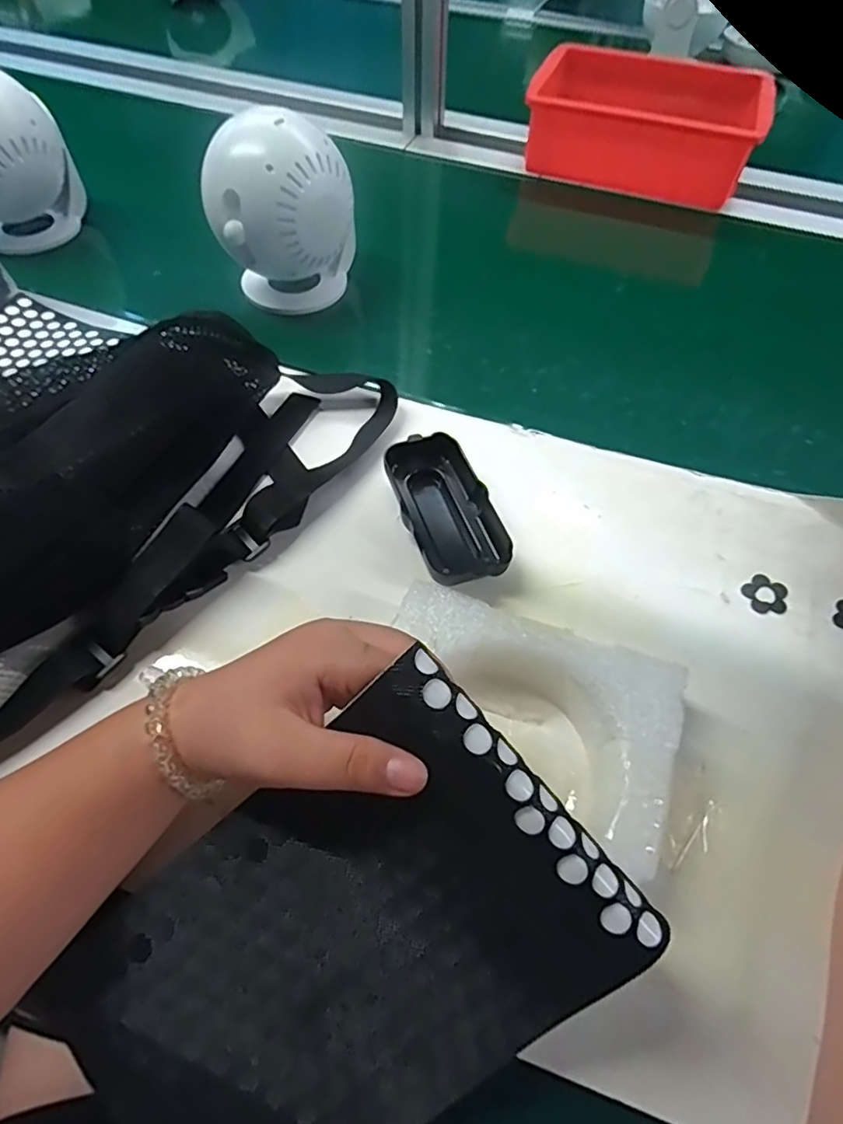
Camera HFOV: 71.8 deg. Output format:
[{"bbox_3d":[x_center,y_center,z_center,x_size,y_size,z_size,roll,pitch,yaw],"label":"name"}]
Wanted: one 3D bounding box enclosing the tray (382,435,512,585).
[{"bbox_3d":[0.017,-0.034,0.369,0.050,0.024,0.106,-17,59,-12],"label":"tray"}]

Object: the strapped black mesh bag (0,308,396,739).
[{"bbox_3d":[-0.165,-0.057,0.348,0.153,0.081,0.336,37,64,21],"label":"strapped black mesh bag"}]

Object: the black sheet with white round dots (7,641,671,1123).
[{"bbox_3d":[-0.037,0.154,0.226,0.220,0.021,0.133,-42,80,7],"label":"black sheet with white round dots"}]

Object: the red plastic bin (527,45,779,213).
[{"bbox_3d":[0.250,-0.496,0.659,0.240,0.078,0.169,24,60,14],"label":"red plastic bin"}]

